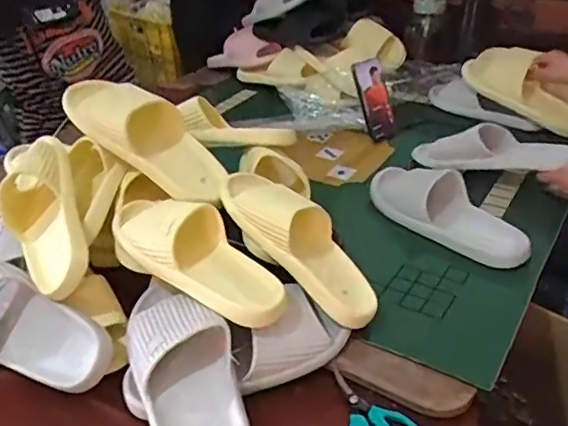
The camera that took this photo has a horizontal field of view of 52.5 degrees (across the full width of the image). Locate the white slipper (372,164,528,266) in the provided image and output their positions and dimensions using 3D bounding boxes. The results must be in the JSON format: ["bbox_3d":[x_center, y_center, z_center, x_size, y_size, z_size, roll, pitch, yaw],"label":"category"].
[{"bbox_3d":[0.246,-0.006,0.877,0.097,0.071,0.252,-24,40,-28],"label":"white slipper"}]

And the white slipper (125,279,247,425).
[{"bbox_3d":[-0.099,0.176,0.602,0.101,0.070,0.257,-16,58,-18],"label":"white slipper"}]

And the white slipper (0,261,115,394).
[{"bbox_3d":[-0.312,0.131,0.691,0.265,0.075,0.106,21,81,24],"label":"white slipper"}]

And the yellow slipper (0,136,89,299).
[{"bbox_3d":[-0.305,-0.002,0.727,0.098,0.067,0.248,-17,60,-20],"label":"yellow slipper"}]

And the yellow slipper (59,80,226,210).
[{"bbox_3d":[-0.175,-0.099,0.774,0.248,0.079,0.087,36,41,0],"label":"yellow slipper"}]

